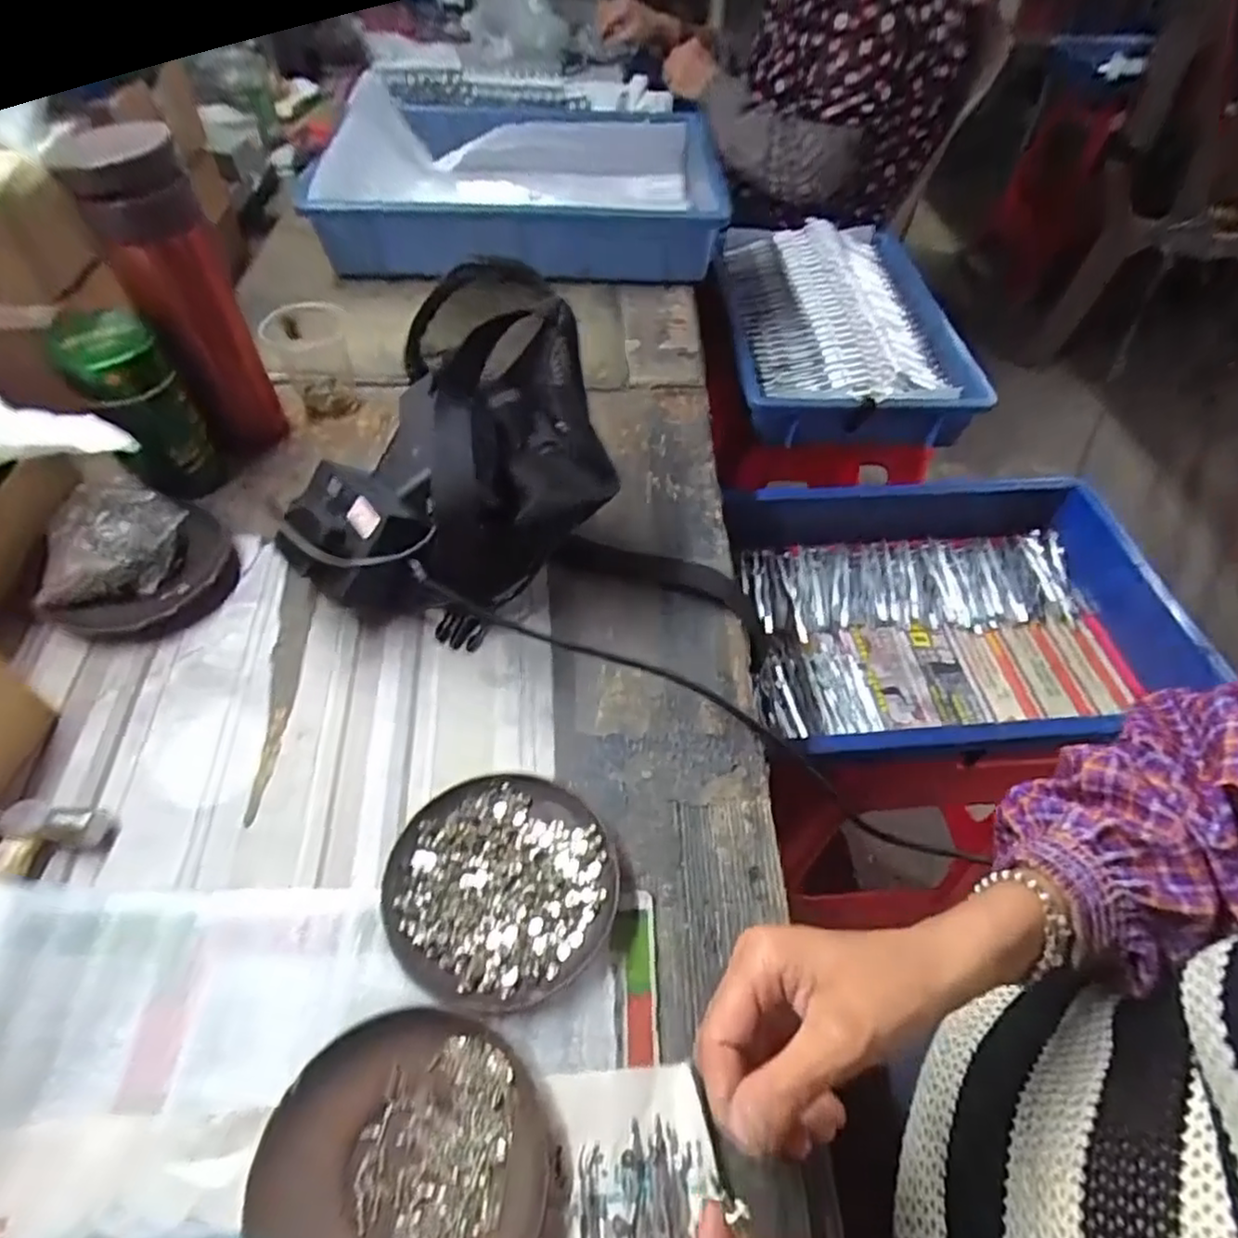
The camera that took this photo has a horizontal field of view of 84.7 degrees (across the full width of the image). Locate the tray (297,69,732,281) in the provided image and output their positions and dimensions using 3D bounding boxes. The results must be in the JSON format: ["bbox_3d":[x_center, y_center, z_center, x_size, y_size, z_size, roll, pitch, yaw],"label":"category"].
[{"bbox_3d":[-0.119,-0.492,0.770,0.480,0.117,0.331,-1,53,-4],"label":"tray"}]

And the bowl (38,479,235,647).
[{"bbox_3d":[-0.322,-0.041,0.456,0.107,0.053,0.100,2,52,-2],"label":"bowl"}]

